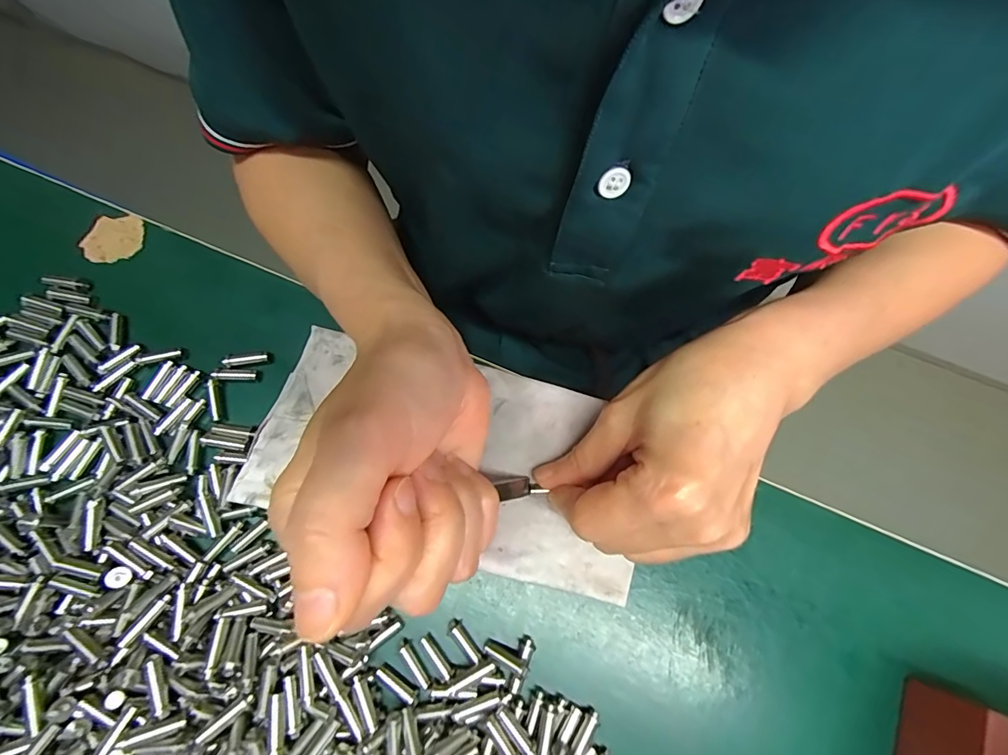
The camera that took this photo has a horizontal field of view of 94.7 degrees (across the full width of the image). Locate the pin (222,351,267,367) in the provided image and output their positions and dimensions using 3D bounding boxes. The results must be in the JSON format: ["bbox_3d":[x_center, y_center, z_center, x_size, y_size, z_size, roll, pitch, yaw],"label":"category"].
[{"bbox_3d":[-0.126,-0.009,0.228,0.020,0.006,0.006,-11,73,-6],"label":"pin"}]

